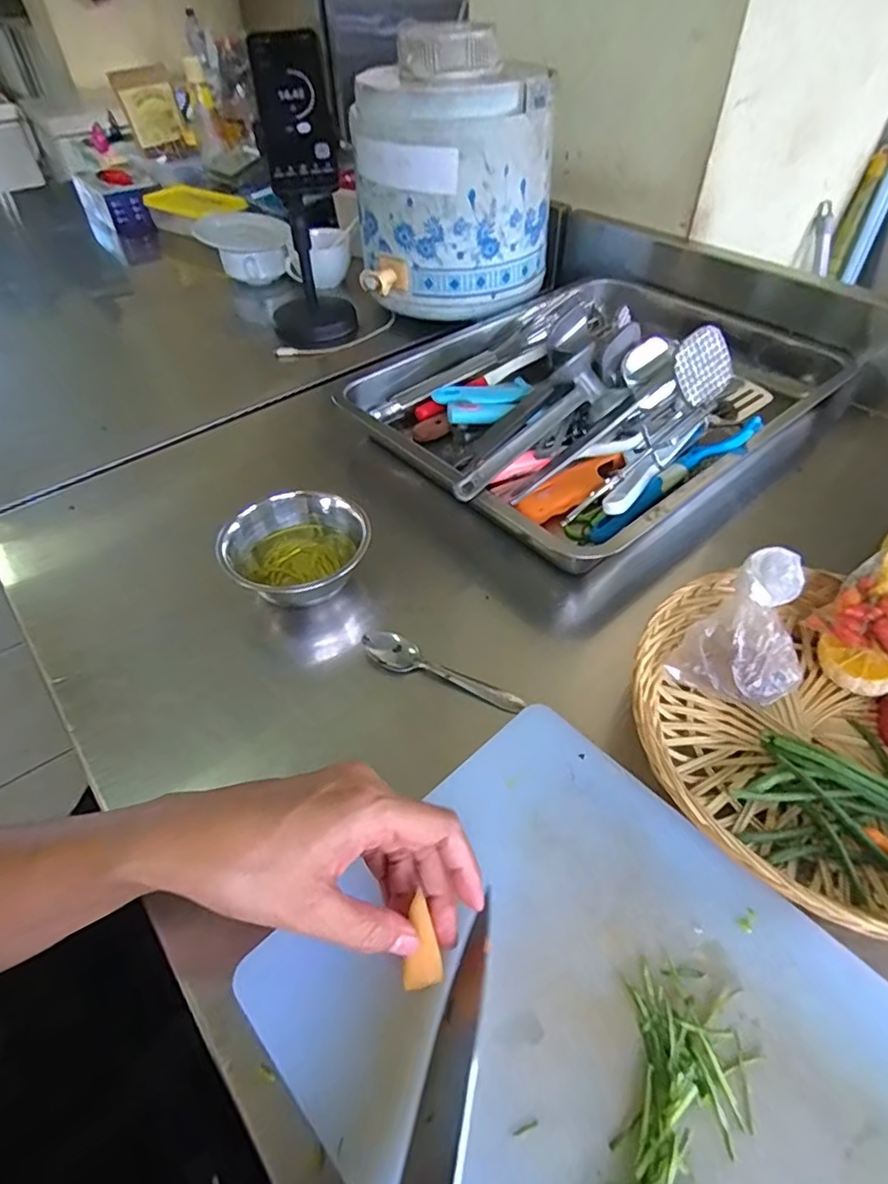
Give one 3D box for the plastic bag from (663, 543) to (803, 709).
[{"bbox_3d":[0.189,0.032,0.368,0.078,0.080,0.059,-28,52,-20],"label":"plastic bag"}]

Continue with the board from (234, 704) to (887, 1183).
[{"bbox_3d":[0.097,0.225,0.251,0.224,0.019,0.342,-36,55,-25],"label":"board"}]

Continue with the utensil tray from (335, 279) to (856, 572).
[{"bbox_3d":[0.156,-0.221,0.593,0.440,0.093,0.338,-34,54,-24],"label":"utensil tray"}]

